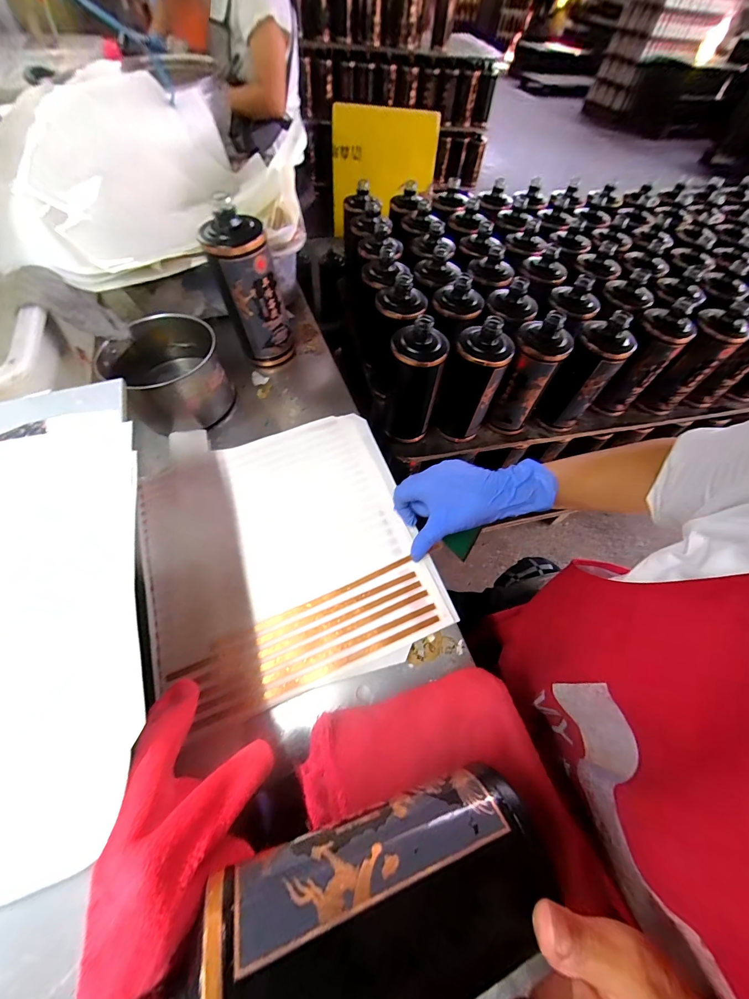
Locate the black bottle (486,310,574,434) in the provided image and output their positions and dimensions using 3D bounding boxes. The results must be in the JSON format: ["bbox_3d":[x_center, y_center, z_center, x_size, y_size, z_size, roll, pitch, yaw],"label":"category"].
[{"bbox_3d":[0.243,-0.197,0.554,0.073,0.185,0.068,21,60,8],"label":"black bottle"}]

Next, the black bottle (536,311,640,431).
[{"bbox_3d":[0.341,-0.201,0.568,0.077,0.176,0.069,35,63,15],"label":"black bottle"}]

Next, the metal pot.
[{"bbox_3d":[-0.271,-0.166,0.459,0.133,0.076,0.131,2,59,-3],"label":"metal pot"}]

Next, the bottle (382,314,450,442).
[{"bbox_3d":[0.058,-0.177,0.526,0.078,0.187,0.071,13,59,3],"label":"bottle"}]

